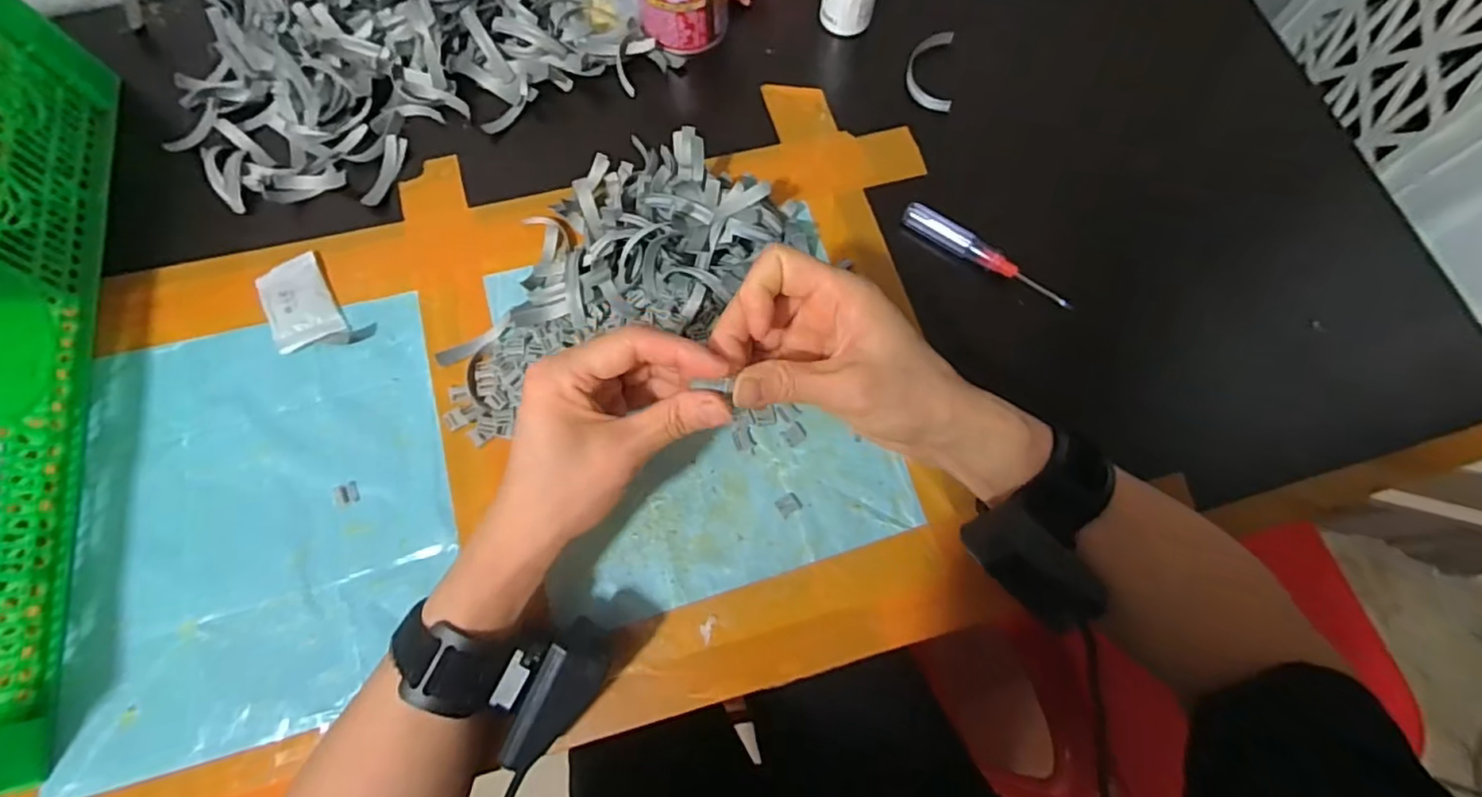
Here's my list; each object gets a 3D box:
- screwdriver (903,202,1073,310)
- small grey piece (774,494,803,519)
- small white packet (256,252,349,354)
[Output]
[{"bbox_3d":[0.162,-0.094,0.418,0.121,0.014,0.012,35,75,11],"label":"screwdriver"},{"bbox_3d":[0.028,0.062,0.372,0.013,0.004,0.011,-32,75,-10],"label":"small grey piece"},{"bbox_3d":[-0.279,-0.060,0.404,0.039,0.009,0.071,-28,74,-9],"label":"small white packet"}]

